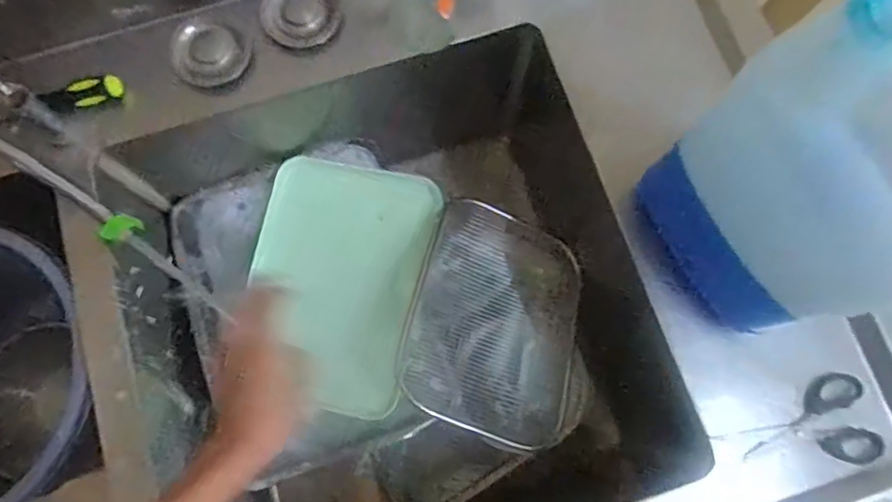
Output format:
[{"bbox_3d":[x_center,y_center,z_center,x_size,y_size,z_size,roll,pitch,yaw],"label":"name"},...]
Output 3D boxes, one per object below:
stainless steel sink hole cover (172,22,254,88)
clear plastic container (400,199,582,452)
[{"bbox_3d":[-0.255,-0.212,0.662,0.079,0.029,0.070,39,80,9],"label":"stainless steel sink hole cover"},{"bbox_3d":[0.064,0.076,0.772,0.217,0.065,0.299,19,59,-16],"label":"clear plastic container"}]

